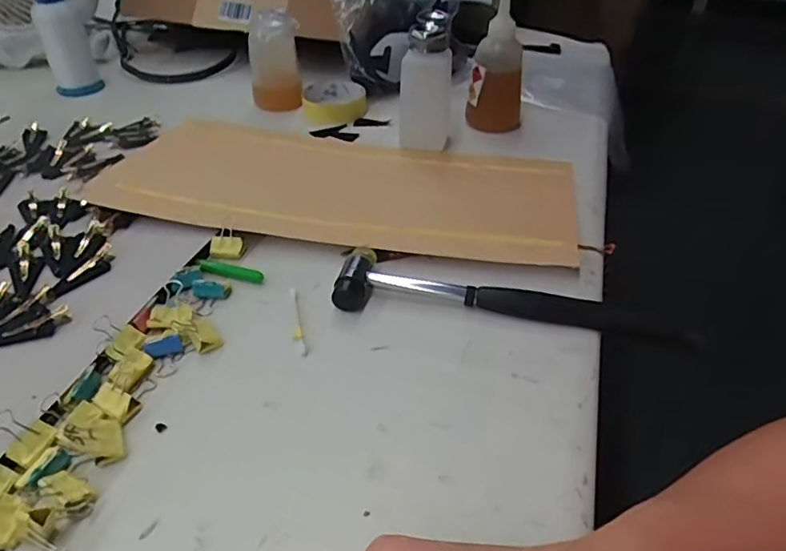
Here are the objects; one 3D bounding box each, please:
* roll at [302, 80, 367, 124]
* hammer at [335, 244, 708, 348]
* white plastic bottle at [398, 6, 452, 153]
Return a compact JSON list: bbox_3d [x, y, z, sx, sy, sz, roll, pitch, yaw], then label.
[{"bbox_3d":[-0.078,-0.226,0.719,0.083,0.026,0.083,0,41,0],"label":"roll"},{"bbox_3d":[0.092,0.018,0.423,0.268,0.020,0.055,8,41,9],"label":"hammer"},{"bbox_3d":[0.039,-0.214,0.623,0.056,0.133,0.062,5,41,5],"label":"white plastic bottle"}]

